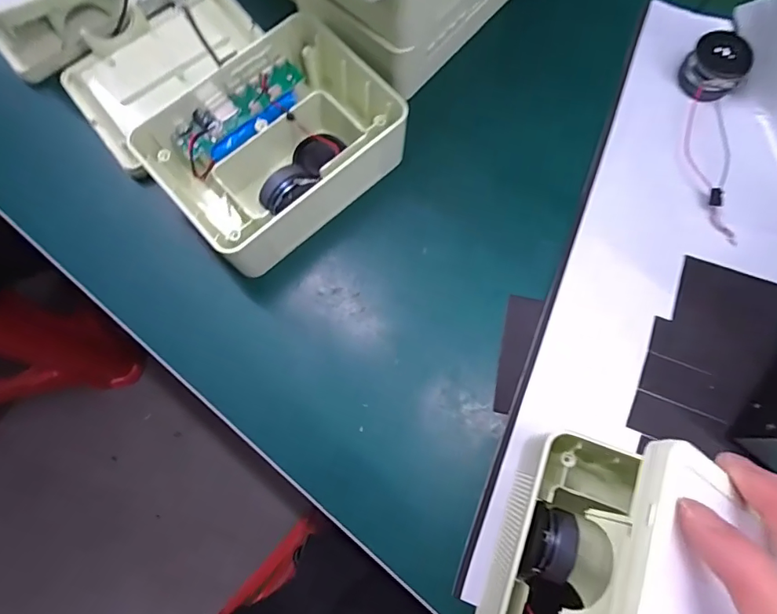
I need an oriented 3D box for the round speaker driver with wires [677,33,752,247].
[{"bbox_3d":[0.218,-0.116,0.312,0.038,0.024,0.137,8,74,2],"label":"round speaker driver with wires"}]

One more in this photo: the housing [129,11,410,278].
[{"bbox_3d":[-0.072,-0.101,0.312,0.143,0.060,0.109,-40,78,-11],"label":"housing"}]

